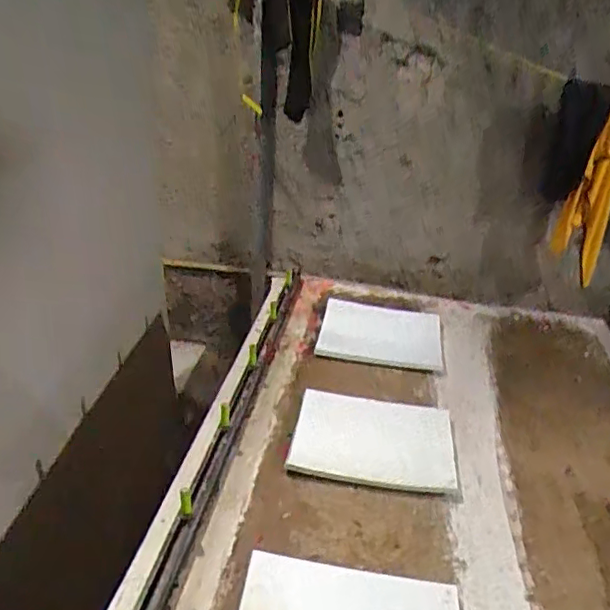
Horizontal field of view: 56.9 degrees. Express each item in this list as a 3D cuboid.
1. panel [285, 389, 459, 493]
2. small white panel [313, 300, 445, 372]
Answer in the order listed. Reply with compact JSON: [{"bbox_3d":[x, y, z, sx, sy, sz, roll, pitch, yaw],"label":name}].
[{"bbox_3d":[0.118,0.229,0.968,0.268,0.022,0.203,7,29,9],"label":"panel"},{"bbox_3d":[0.174,0.061,1.296,0.271,0.025,0.238,7,29,8],"label":"small white panel"}]

